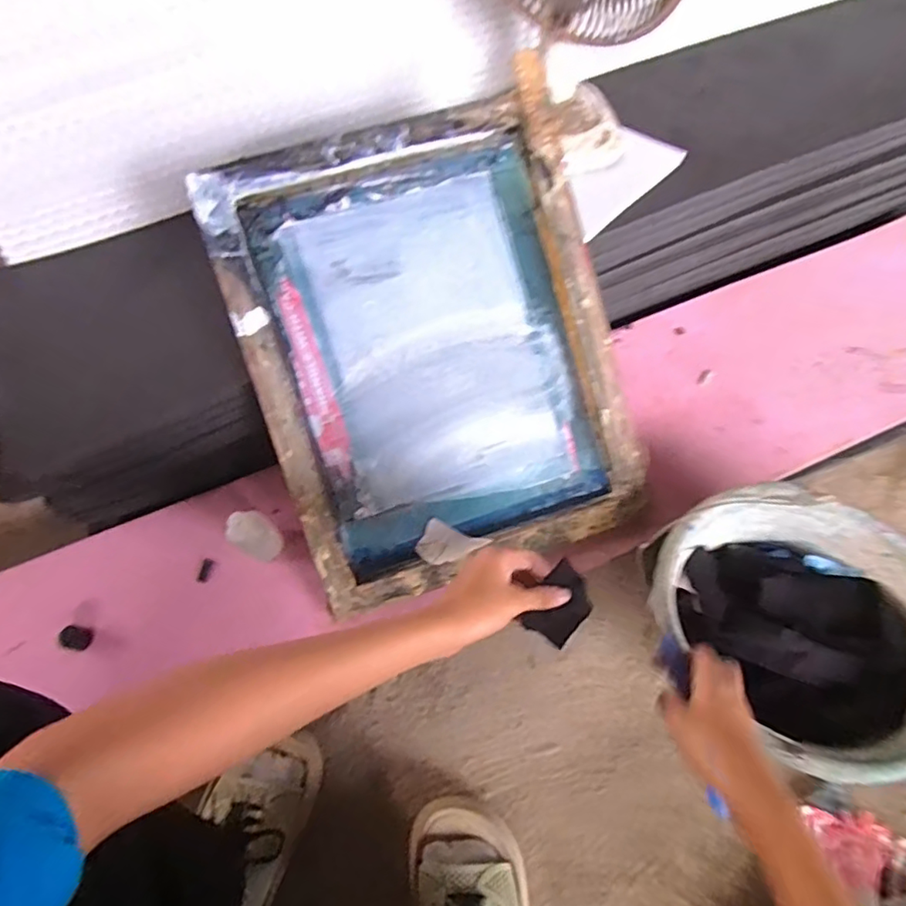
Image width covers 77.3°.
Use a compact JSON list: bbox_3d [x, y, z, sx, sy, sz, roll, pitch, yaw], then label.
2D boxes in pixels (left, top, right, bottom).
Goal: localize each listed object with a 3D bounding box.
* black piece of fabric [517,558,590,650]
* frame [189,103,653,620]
[{"bbox_3d":[0.088,0.122,0.454,0.044,0.010,0.059,36,88,-13],"label":"black piece of fabric"},{"bbox_3d":[-0.018,-0.102,0.591,0.368,0.045,0.449,-18,97,-6],"label":"frame"}]

